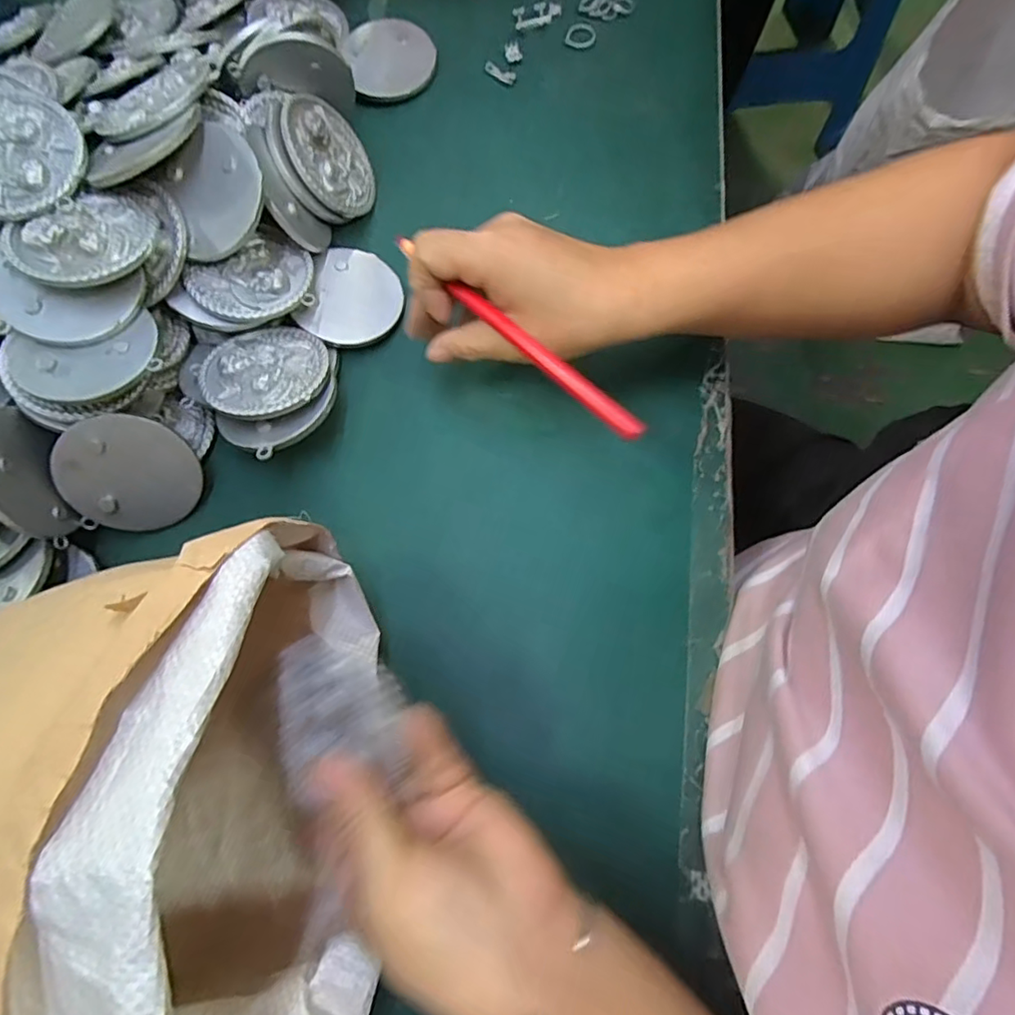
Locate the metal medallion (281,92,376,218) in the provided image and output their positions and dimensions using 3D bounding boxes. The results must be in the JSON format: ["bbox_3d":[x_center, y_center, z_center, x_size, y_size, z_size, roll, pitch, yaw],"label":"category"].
[{"bbox_3d":[-0.118,-0.236,0.378,0.006,0.071,0.071,-8,71,34],"label":"metal medallion"}]

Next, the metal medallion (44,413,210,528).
[{"bbox_3d":[-0.224,-0.019,0.333,0.074,0.070,0.005,-21,35,-11],"label":"metal medallion"}]

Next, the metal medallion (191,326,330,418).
[{"bbox_3d":[-0.144,-0.082,0.337,0.073,0.005,0.070,1,58,-2],"label":"metal medallion"}]

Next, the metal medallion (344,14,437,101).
[{"bbox_3d":[-0.088,-0.343,0.430,0.065,0.006,0.077,-19,75,0],"label":"metal medallion"}]

